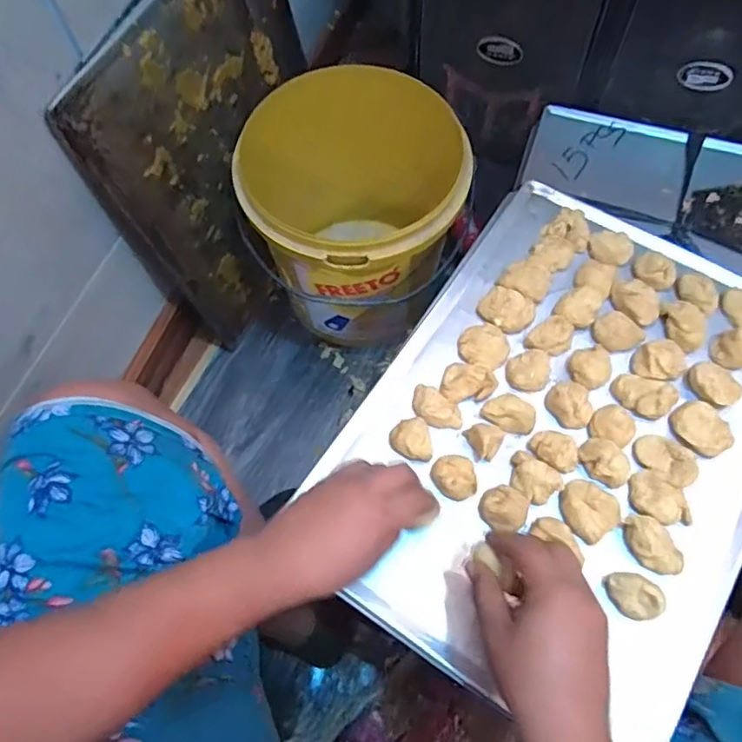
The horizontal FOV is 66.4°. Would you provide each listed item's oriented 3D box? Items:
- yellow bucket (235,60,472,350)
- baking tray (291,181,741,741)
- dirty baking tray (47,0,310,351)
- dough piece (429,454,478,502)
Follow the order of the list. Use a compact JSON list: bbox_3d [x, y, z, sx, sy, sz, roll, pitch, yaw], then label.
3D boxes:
[{"bbox_3d":[-0.015,-0.200,0.802,0.279,0.308,0.265,-1,63,2],"label":"yellow bucket"},{"bbox_3d":[0.175,0.045,0.497,0.323,0.044,0.438,30,68,17],"label":"baking tray"},{"bbox_3d":[-0.179,-0.304,0.784,0.026,0.451,0.416,19,71,19],"label":"dirty baking tray"},{"bbox_3d":[0.070,0.089,0.473,0.038,0.020,0.033,14,65,10],"label":"dough piece"}]

